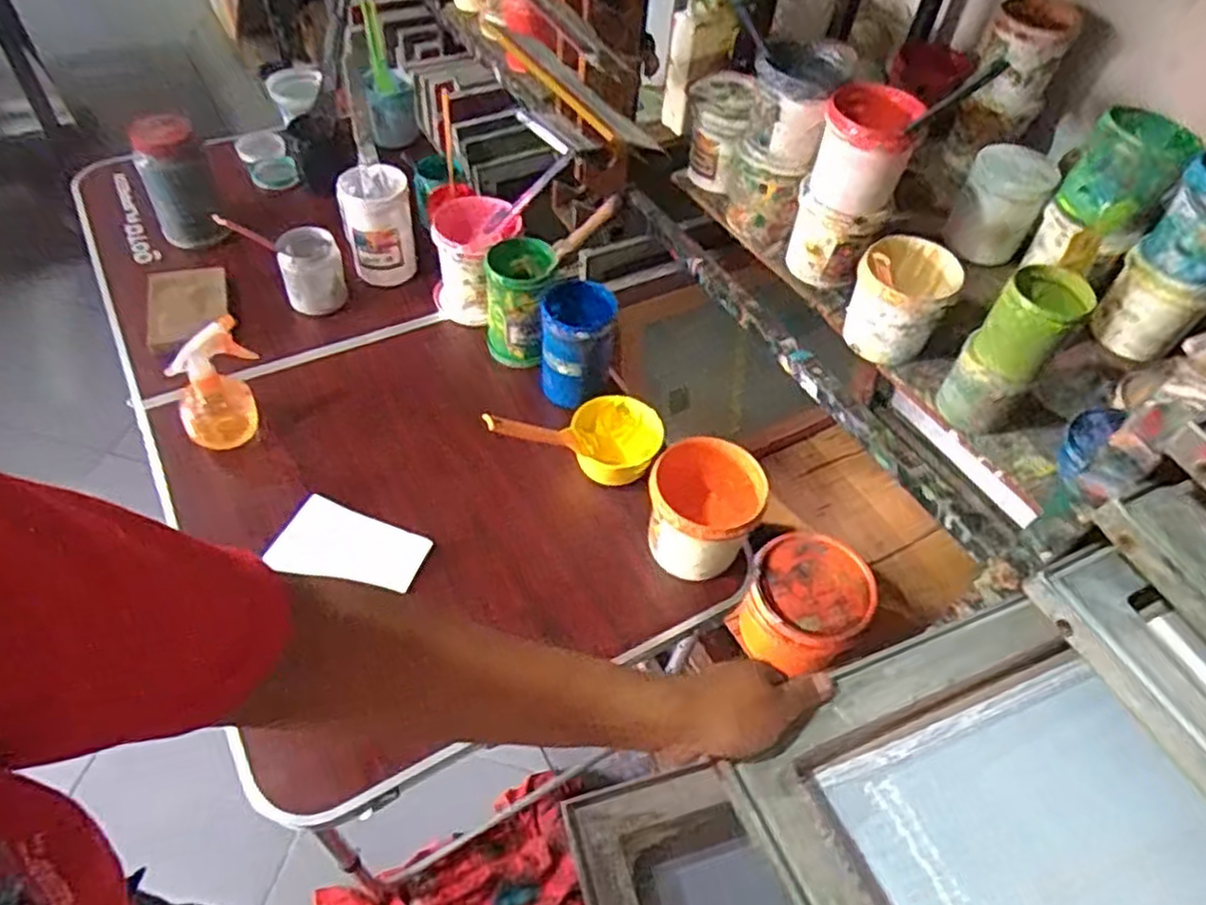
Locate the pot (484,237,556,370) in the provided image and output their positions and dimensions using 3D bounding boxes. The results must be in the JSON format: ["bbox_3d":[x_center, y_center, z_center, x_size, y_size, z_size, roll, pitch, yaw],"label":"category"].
[{"bbox_3d":[-0.118,-0.209,1.054,0.088,0.184,0.088,3,52,-3],"label":"pot"}]

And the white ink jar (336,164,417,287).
[{"bbox_3d":[-0.336,-0.336,1.144,0.099,0.148,0.094,-6,53,-11],"label":"white ink jar"}]

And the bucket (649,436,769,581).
[{"bbox_3d":[0.113,0.068,0.884,0.127,0.116,0.125,15,52,6],"label":"bucket"}]

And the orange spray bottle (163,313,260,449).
[{"bbox_3d":[-0.470,-0.083,0.926,0.104,0.153,0.078,-31,61,-26],"label":"orange spray bottle"}]

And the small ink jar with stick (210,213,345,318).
[{"bbox_3d":[-0.438,-0.268,1.071,0.077,0.180,0.124,22,53,12],"label":"small ink jar with stick"}]

